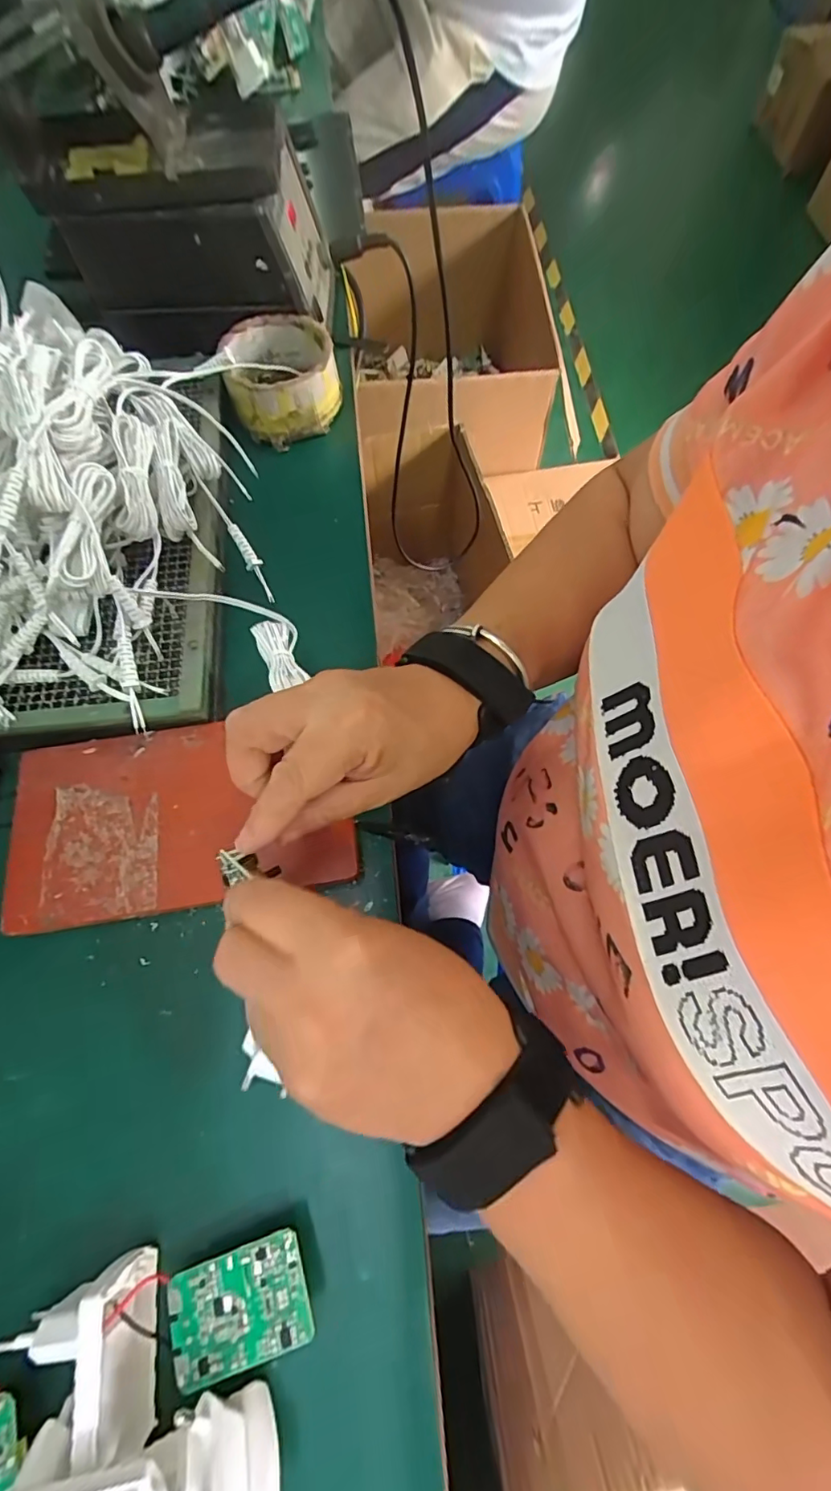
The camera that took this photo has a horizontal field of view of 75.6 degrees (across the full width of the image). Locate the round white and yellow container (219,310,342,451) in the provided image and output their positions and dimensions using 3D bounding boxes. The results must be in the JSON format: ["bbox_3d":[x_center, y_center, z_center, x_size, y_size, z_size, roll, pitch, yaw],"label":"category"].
[{"bbox_3d":[-0.099,-0.270,0.393,0.081,0.046,0.077,0,69,1],"label":"round white and yellow container"}]

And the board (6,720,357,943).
[{"bbox_3d":[-0.127,0.037,0.290,0.173,0.012,0.098,-10,69,-3],"label":"board"}]

